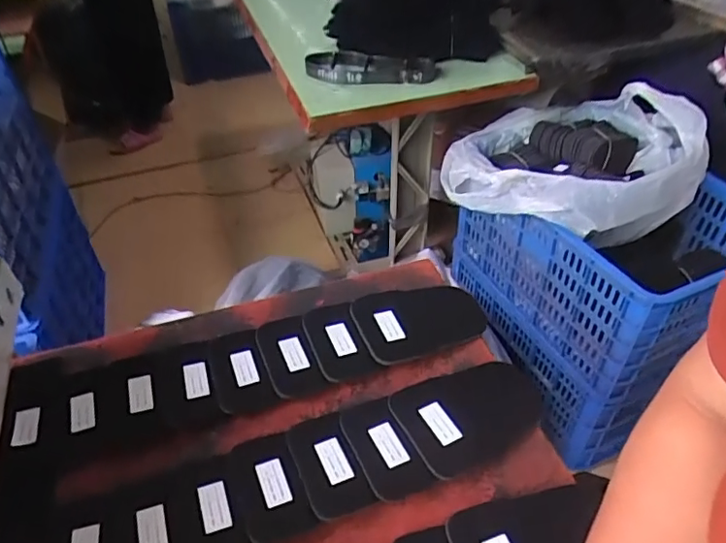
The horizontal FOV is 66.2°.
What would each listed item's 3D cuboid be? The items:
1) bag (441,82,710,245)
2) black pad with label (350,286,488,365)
[{"bbox_3d":[0.475,-0.277,1.219,0.474,0.208,0.466,27,50,28],"label":"bag"},{"bbox_3d":[0.061,0.046,0.600,0.136,0.014,0.088,-18,46,-15],"label":"black pad with label"}]

